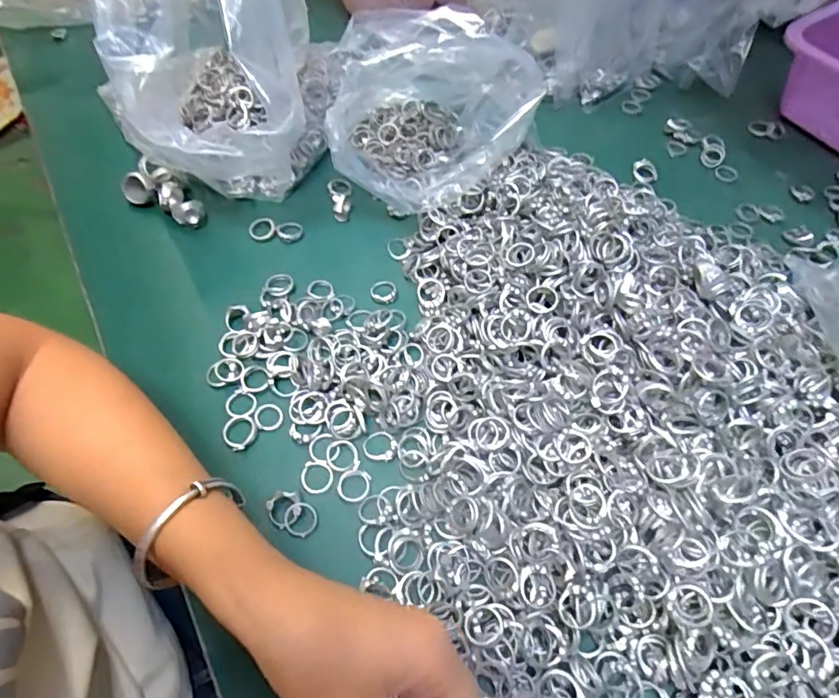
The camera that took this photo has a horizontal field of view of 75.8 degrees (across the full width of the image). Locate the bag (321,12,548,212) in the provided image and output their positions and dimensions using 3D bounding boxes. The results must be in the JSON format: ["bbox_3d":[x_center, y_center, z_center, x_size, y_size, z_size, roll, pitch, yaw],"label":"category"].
[{"bbox_3d":[-0.002,-0.200,0.461,0.153,0.115,0.153,-13,59,-8],"label":"bag"}]

